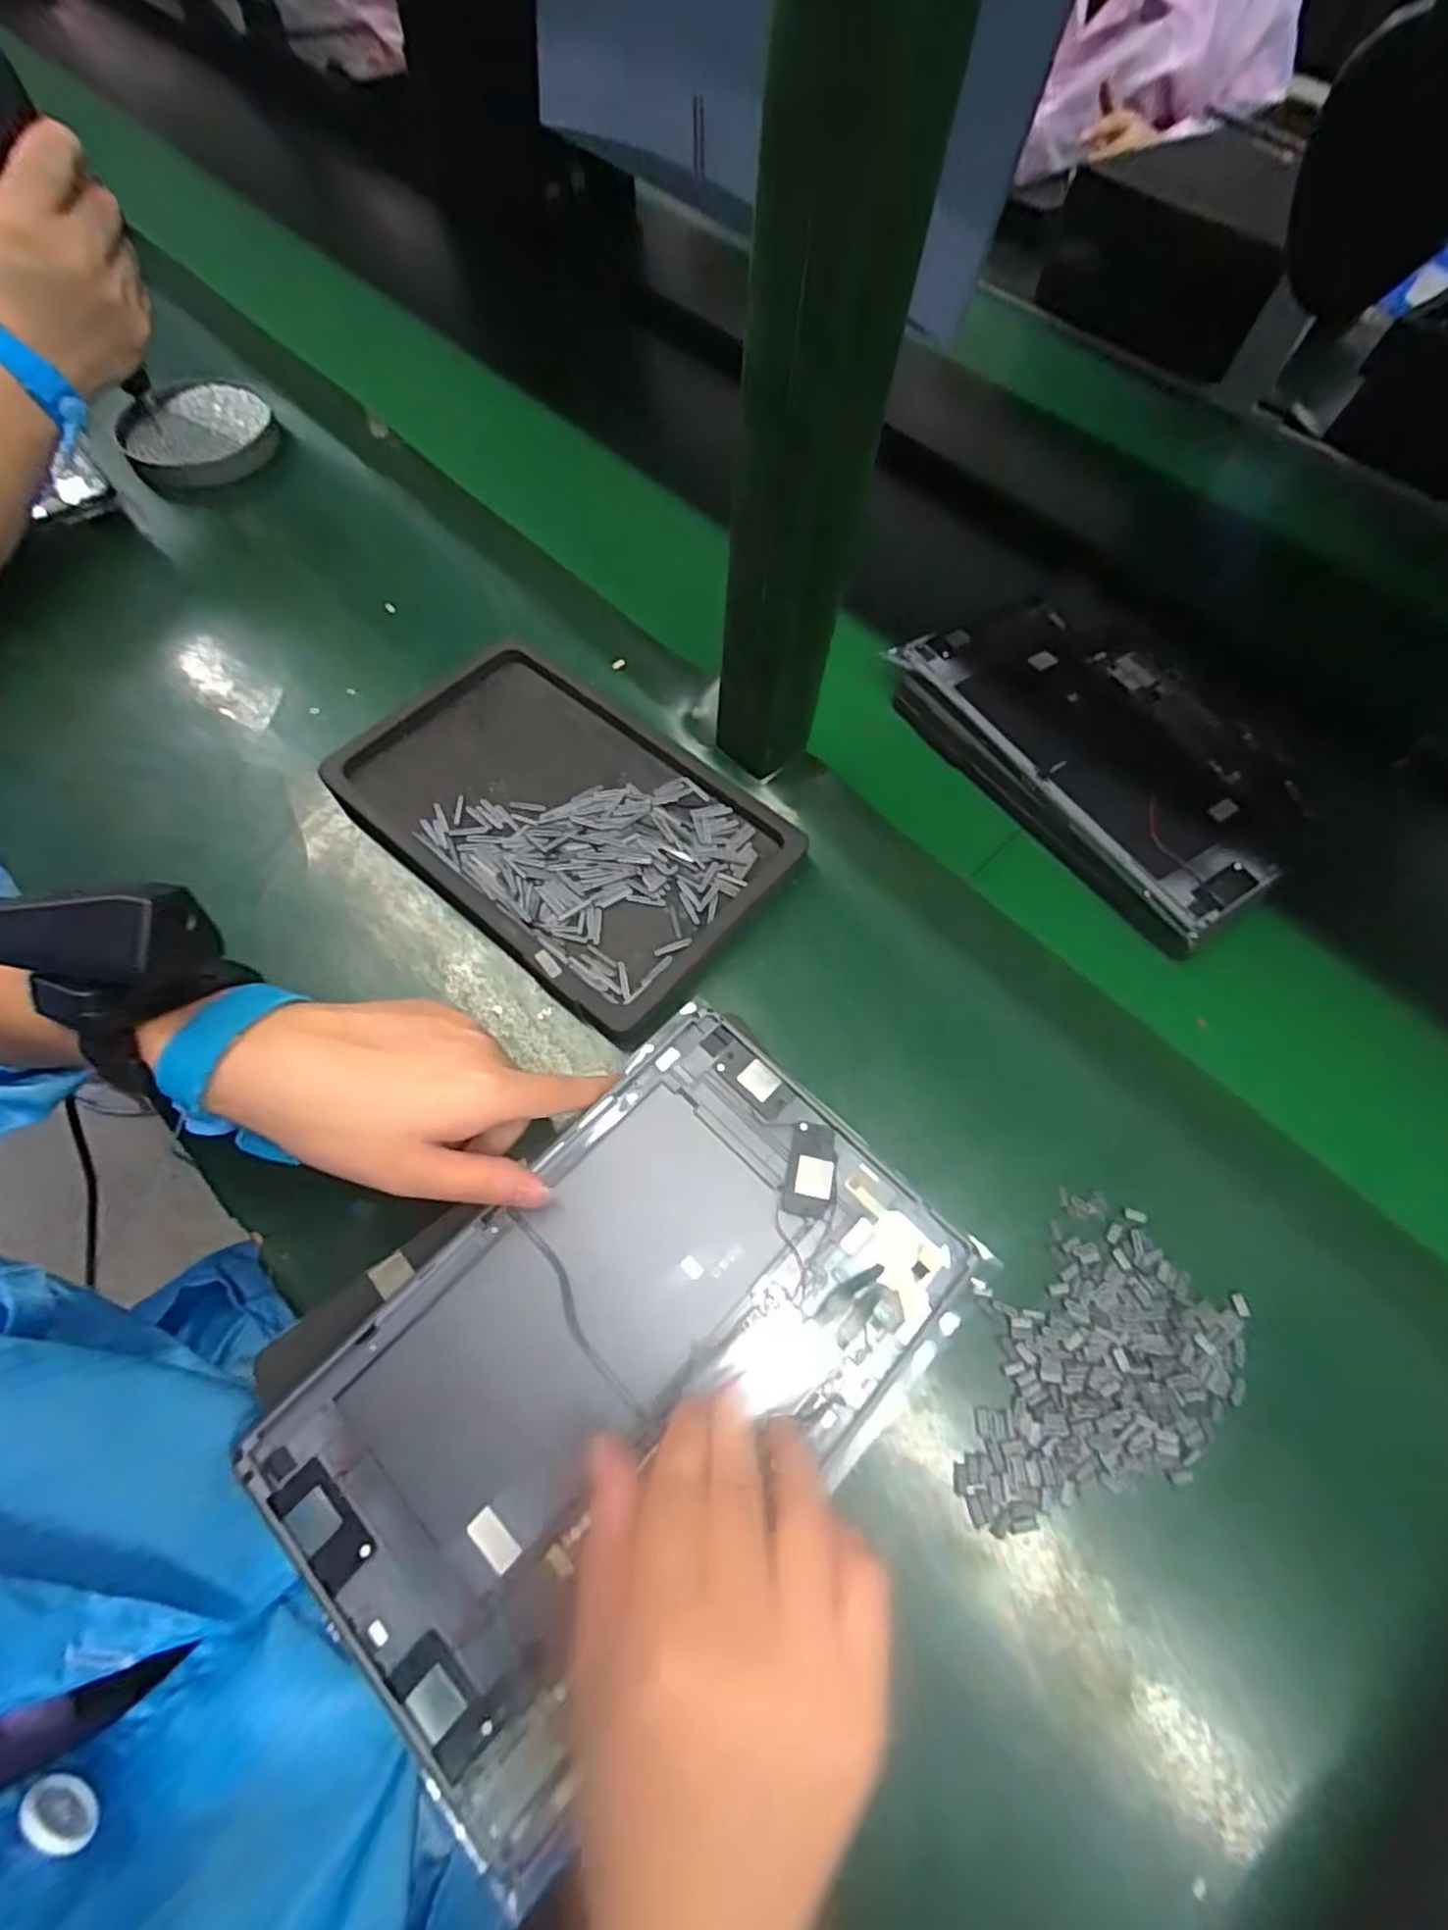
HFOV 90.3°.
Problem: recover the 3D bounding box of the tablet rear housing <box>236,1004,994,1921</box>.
[{"bbox_3d":[-0.036,0.156,0.291,0.174,0.008,0.254,41,68,17],"label":"tablet rear housing"}]

